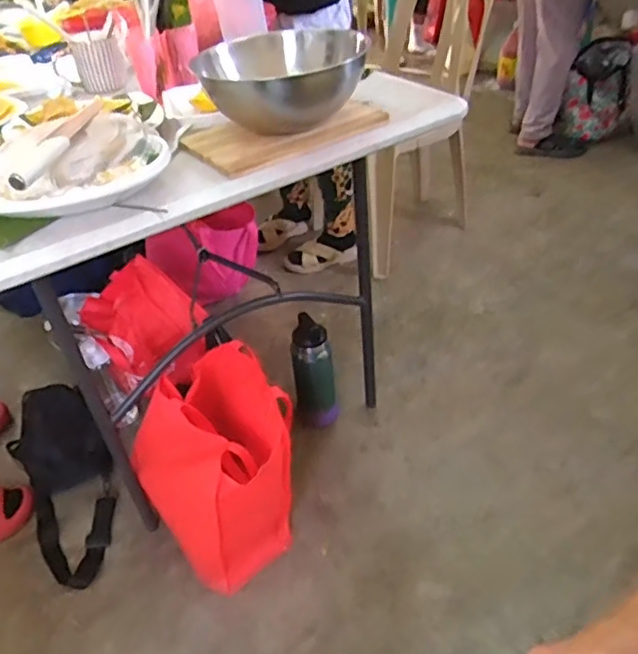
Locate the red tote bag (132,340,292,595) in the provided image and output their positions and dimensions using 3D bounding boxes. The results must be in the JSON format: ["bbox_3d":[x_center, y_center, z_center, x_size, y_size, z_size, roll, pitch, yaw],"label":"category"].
[{"bbox_3d":[-0.164,0.286,1.134,0.249,0.403,0.268,-30,43,-27],"label":"red tote bag"}]

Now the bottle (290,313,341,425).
[{"bbox_3d":[-0.011,0.107,1.424,0.092,0.298,0.096,-7,38,0],"label":"bottle"}]

